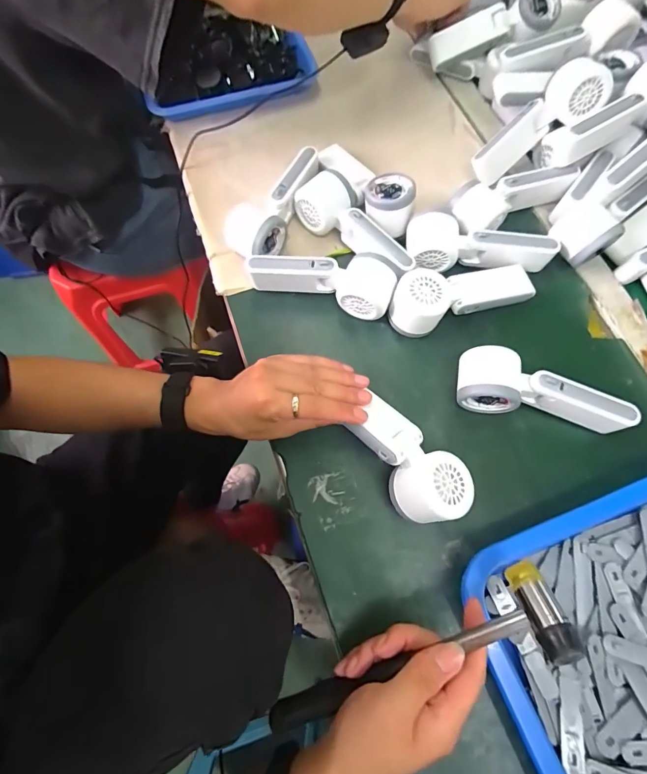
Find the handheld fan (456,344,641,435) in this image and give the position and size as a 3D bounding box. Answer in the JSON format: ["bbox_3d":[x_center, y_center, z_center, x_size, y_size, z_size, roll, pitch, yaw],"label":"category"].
[{"bbox_3d":[0.217,0.004,0.386,0.167,0.054,0.056,11,70,4],"label":"handheld fan"}]

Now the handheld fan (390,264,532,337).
[{"bbox_3d":[0.152,-0.104,0.426,0.161,0.053,0.055,-19,71,-7],"label":"handheld fan"}]

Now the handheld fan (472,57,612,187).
[{"bbox_3d":[0.259,-0.320,0.468,0.168,0.045,0.063,-38,74,14],"label":"handheld fan"}]

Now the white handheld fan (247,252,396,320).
[{"bbox_3d":[-0.003,-0.126,0.433,0.165,0.049,0.057,19,71,7],"label":"white handheld fan"}]

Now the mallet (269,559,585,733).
[{"bbox_3d":[0.065,0.212,0.290,0.235,0.062,0.027,-34,116,15],"label":"mallet"}]

